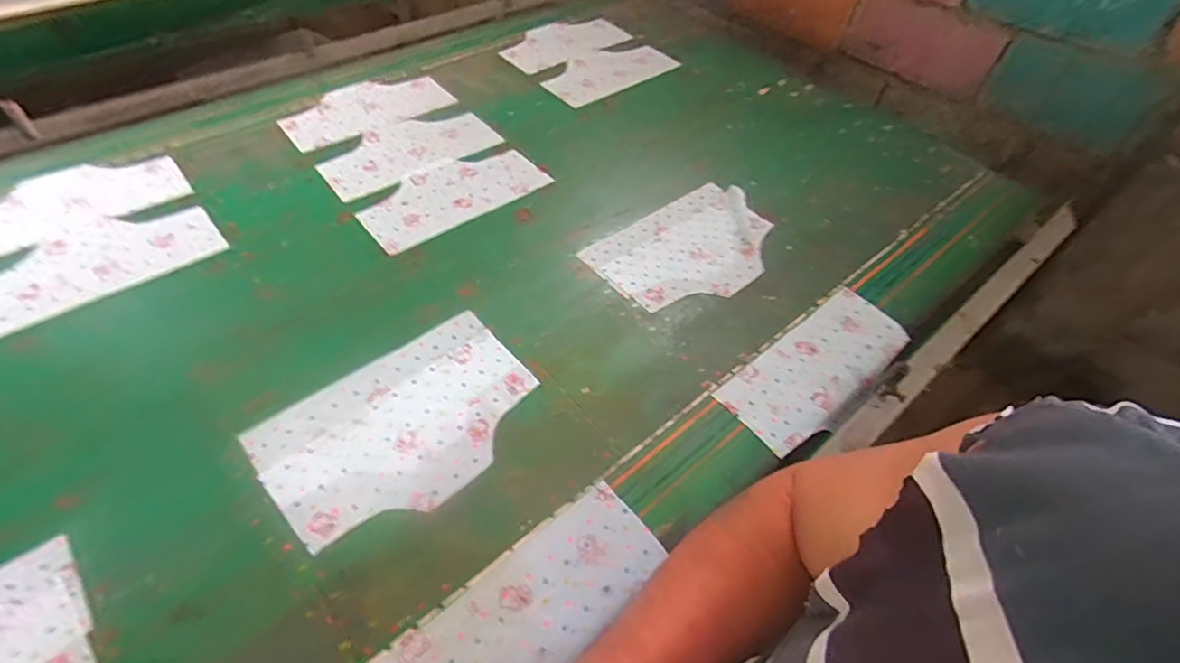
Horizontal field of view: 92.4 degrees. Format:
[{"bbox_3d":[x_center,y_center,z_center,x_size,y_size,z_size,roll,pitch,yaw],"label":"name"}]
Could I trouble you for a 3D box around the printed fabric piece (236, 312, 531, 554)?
[{"bbox_3d":[-0.226,0.113,0.702,0.318,0.006,0.215,-33,60,-27],"label":"printed fabric piece"}]

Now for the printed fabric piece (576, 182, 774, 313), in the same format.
[{"bbox_3d":[0.169,-0.139,0.934,0.320,0.011,0.208,-33,60,-26],"label":"printed fabric piece"}]

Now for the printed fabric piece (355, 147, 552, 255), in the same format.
[{"bbox_3d":[-0.240,-0.247,0.989,0.322,0.007,0.162,-33,60,-27],"label":"printed fabric piece"}]

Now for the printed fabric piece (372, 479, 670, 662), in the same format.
[{"bbox_3d":[-0.066,0.292,0.572,0.317,0.004,0.126,-33,60,-26],"label":"printed fabric piece"}]

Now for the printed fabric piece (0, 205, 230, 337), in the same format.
[{"bbox_3d":[-0.741,-0.106,0.845,0.325,0.006,0.172,-30,60,-25],"label":"printed fabric piece"}]

